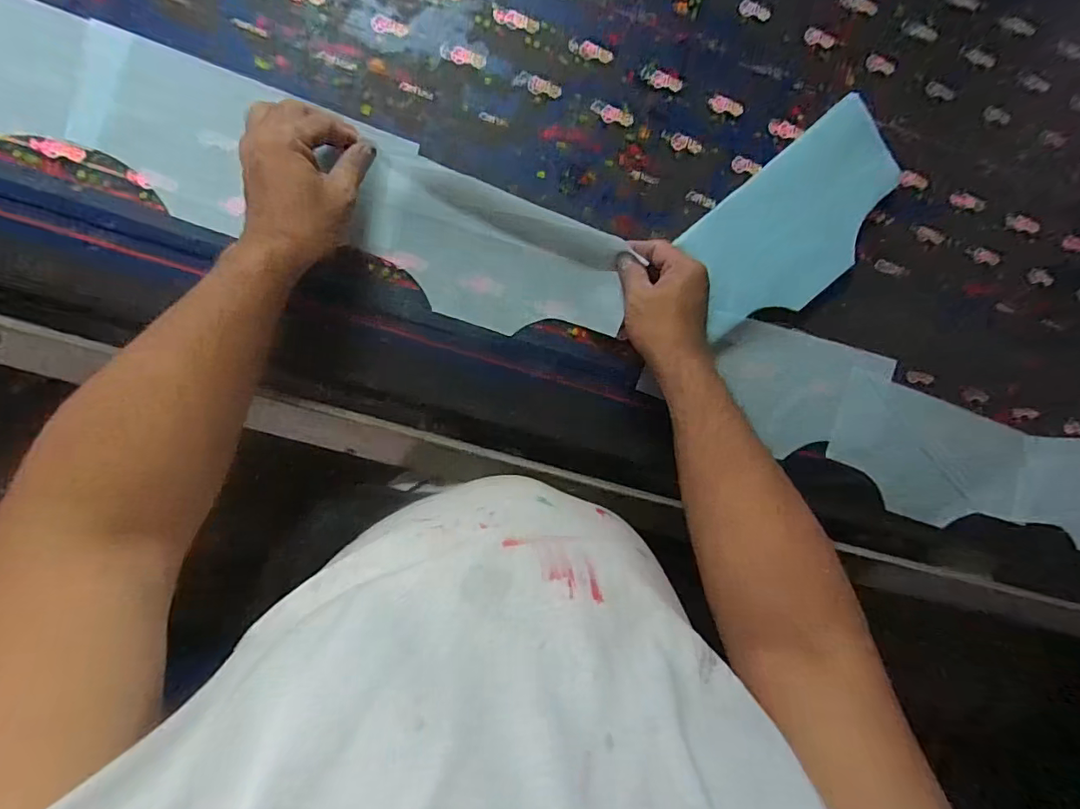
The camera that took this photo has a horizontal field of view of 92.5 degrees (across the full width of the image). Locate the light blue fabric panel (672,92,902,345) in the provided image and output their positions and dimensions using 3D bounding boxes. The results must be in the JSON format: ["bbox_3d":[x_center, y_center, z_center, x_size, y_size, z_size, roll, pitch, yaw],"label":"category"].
[{"bbox_3d":[0.262,-0.182,0.532,0.260,0.017,0.134,-40,94,1],"label":"light blue fabric panel"}]

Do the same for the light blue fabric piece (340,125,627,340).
[{"bbox_3d":[-0.042,-0.139,0.499,0.259,0.041,0.121,19,89,-10],"label":"light blue fabric piece"}]

